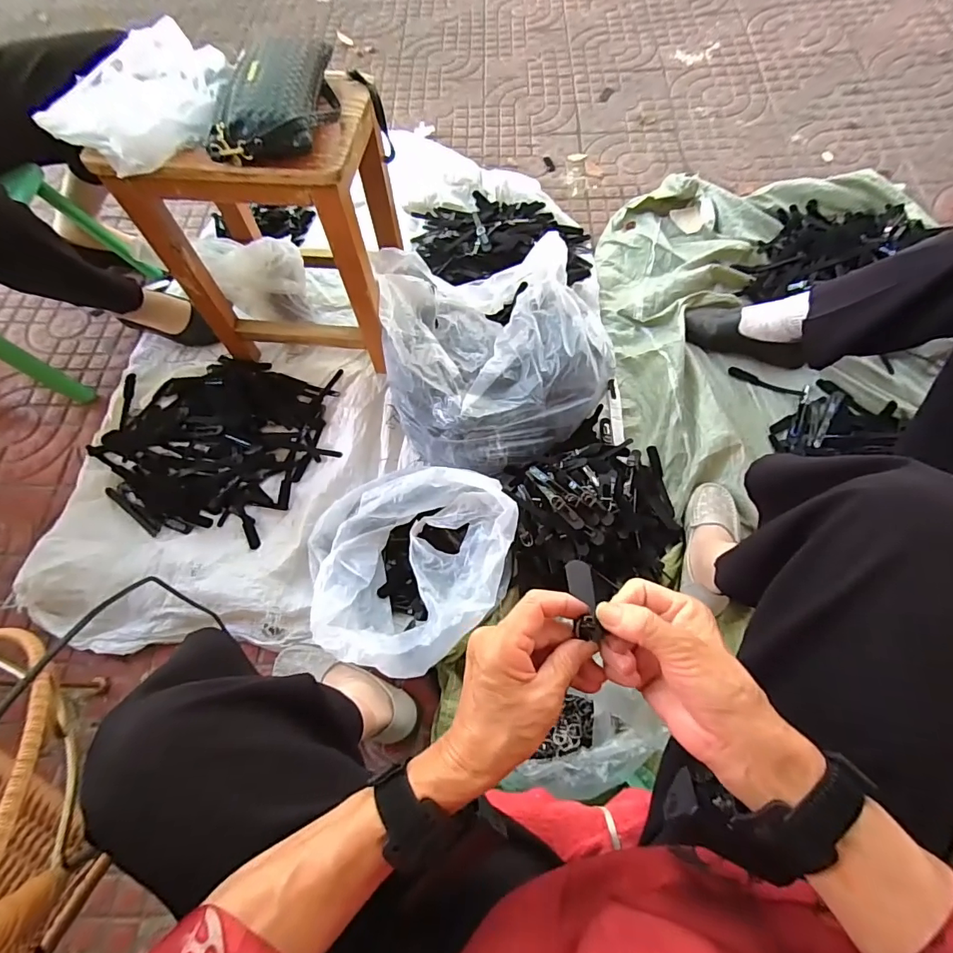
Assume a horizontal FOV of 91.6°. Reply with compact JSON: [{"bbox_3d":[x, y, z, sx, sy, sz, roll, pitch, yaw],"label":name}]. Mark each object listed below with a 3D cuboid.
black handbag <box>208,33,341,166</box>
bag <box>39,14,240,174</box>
[{"bbox_3d":[-0.240,-0.458,0.563,0.129,0.052,0.206,0,68,1],"label":"black handbag"},{"bbox_3d":[-0.408,-0.469,0.576,0.197,0.047,0.213,37,73,14],"label":"bag"}]

